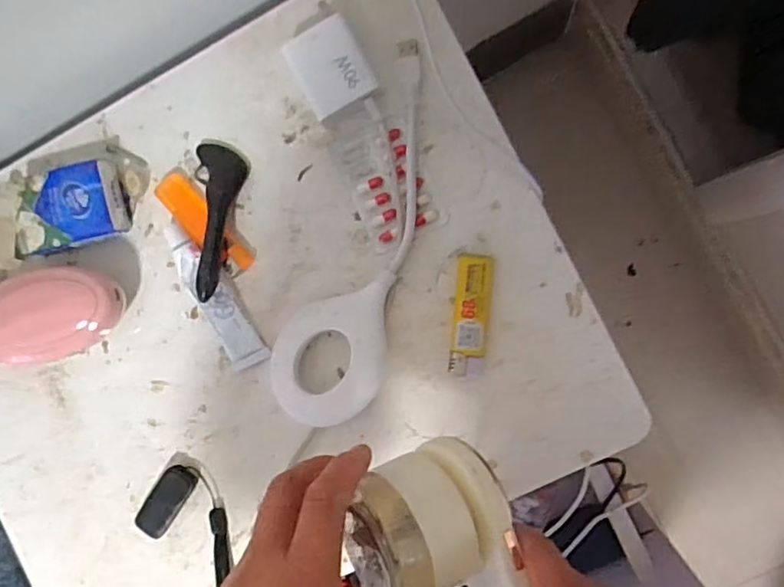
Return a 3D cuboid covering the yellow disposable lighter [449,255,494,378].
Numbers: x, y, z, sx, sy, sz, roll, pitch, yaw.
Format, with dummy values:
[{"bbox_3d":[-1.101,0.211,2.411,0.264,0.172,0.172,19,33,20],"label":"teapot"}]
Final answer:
[{"bbox_3d":[0.054,0.016,0.411,0.025,0.011,0.081,5,92,7],"label":"yellow disposable lighter"}]

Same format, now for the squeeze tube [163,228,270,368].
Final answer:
[{"bbox_3d":[-0.129,0.001,0.433,0.032,0.019,0.114,-30,88,7],"label":"squeeze tube"}]

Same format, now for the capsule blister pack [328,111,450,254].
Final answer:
[{"bbox_3d":[-0.004,-0.081,0.417,0.053,0.009,0.091,-22,89,7],"label":"capsule blister pack"}]

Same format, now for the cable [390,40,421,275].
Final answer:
[{"bbox_3d":[0.009,-0.095,0.412,0.017,0.011,0.157,2,92,7],"label":"cable"}]

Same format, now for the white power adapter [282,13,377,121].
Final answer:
[{"bbox_3d":[-0.040,-0.150,0.407,0.045,0.032,0.053,-29,88,7],"label":"white power adapter"}]

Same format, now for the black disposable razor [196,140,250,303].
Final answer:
[{"bbox_3d":[-0.119,-0.054,0.423,0.034,0.029,0.112,-6,91,7],"label":"black disposable razor"}]

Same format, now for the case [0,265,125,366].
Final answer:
[{"bbox_3d":[-0.244,0.015,0.428,0.112,0.049,0.064,-19,89,7],"label":"case"}]

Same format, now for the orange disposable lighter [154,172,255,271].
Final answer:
[{"bbox_3d":[-0.136,-0.050,0.430,0.089,0.015,0.024,44,96,4],"label":"orange disposable lighter"}]

